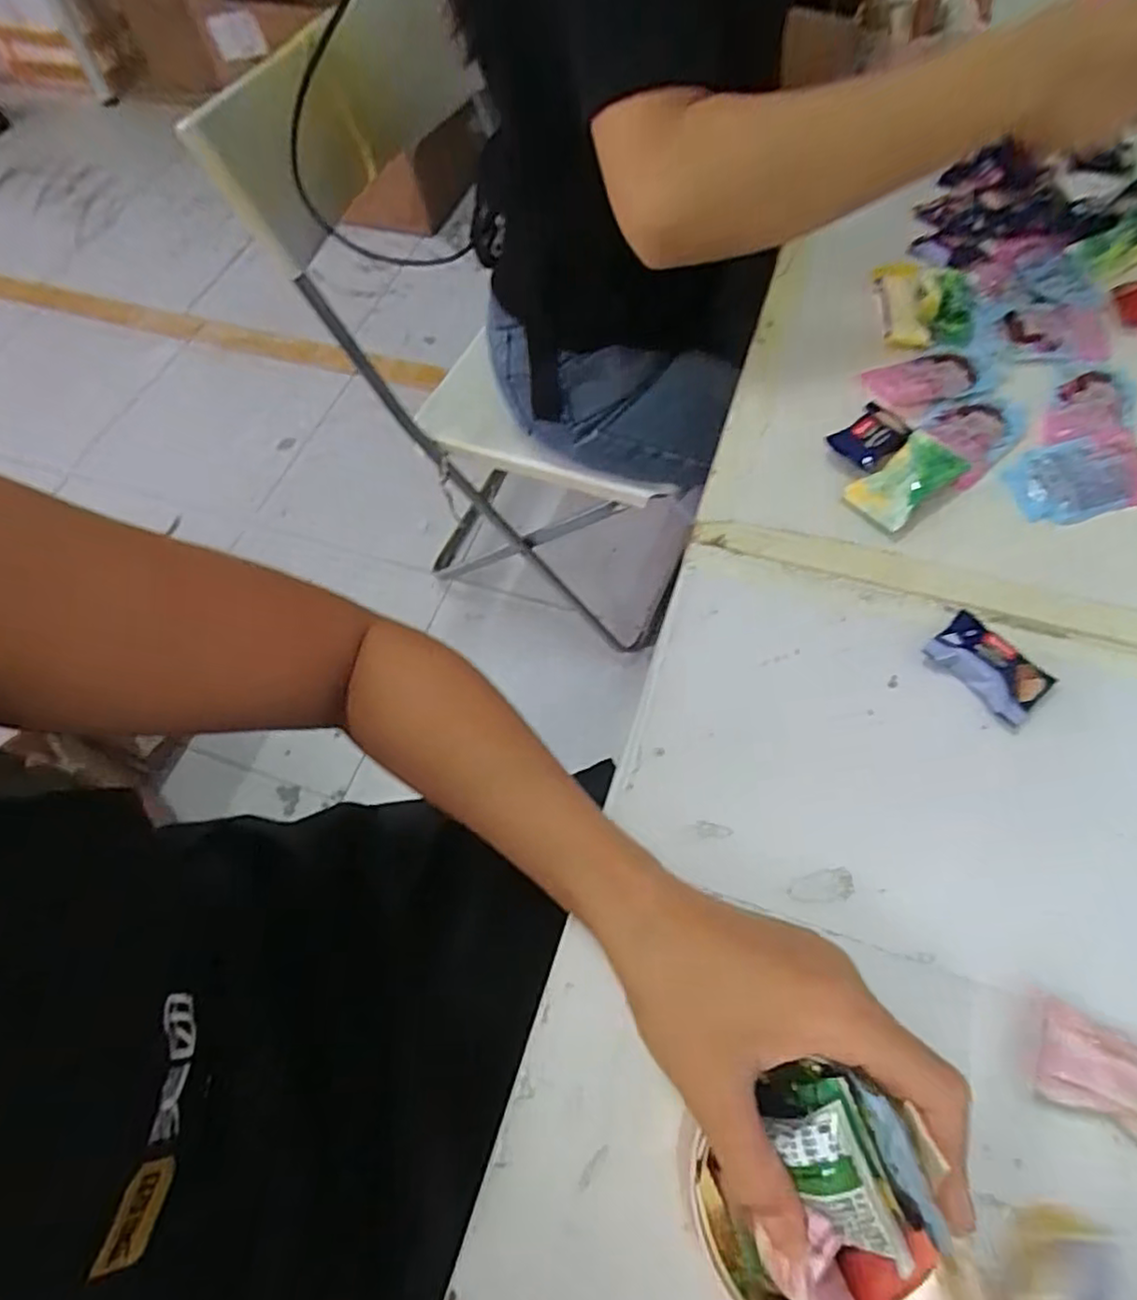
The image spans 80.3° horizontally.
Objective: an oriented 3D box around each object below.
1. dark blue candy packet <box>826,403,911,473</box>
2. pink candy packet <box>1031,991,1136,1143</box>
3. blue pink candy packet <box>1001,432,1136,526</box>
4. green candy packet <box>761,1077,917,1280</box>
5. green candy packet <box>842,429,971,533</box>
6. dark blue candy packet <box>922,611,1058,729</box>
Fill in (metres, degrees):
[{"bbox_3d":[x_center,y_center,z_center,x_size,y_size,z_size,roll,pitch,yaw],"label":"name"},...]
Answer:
[{"bbox_3d":[0.190,-0.134,0.419,0.048,0.007,0.034,-37,66,-15],"label":"dark blue candy packet"},{"bbox_3d":[0.216,0.170,0.263,0.064,0.014,0.036,24,66,16],"label":"pink candy packet"},{"bbox_3d":[0.305,-0.103,0.398,0.080,0.009,0.052,-14,62,-3],"label":"blue pink candy packet"},{"bbox_3d":[0.086,0.168,0.214,0.027,0.014,0.048,-19,63,-6],"label":"green candy packet"},{"bbox_3d":[0.203,-0.104,0.404,0.073,0.014,0.038,-37,66,-15],"label":"green candy packet"},{"bbox_3d":[0.215,0.008,0.343,0.033,0.015,0.055,-39,66,-15],"label":"dark blue candy packet"}]

